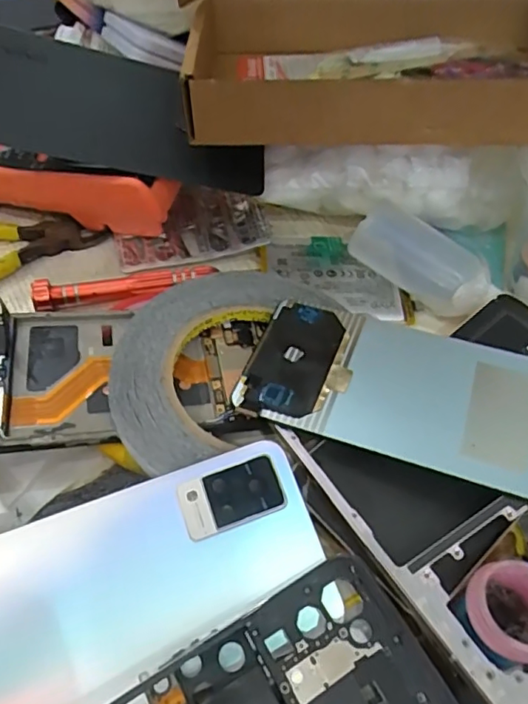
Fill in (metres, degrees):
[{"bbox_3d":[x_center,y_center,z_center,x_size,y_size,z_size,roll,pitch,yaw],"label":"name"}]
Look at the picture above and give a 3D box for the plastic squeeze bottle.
[{"bbox_3d":[0.087,-0.049,0.305,0.075,0.031,0.032,33,56,22],"label":"plastic squeeze bottle"}]

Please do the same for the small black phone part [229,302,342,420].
[{"bbox_3d":[0.013,0.003,0.250,0.034,0.004,0.065,13,50,17],"label":"small black phone part"}]

